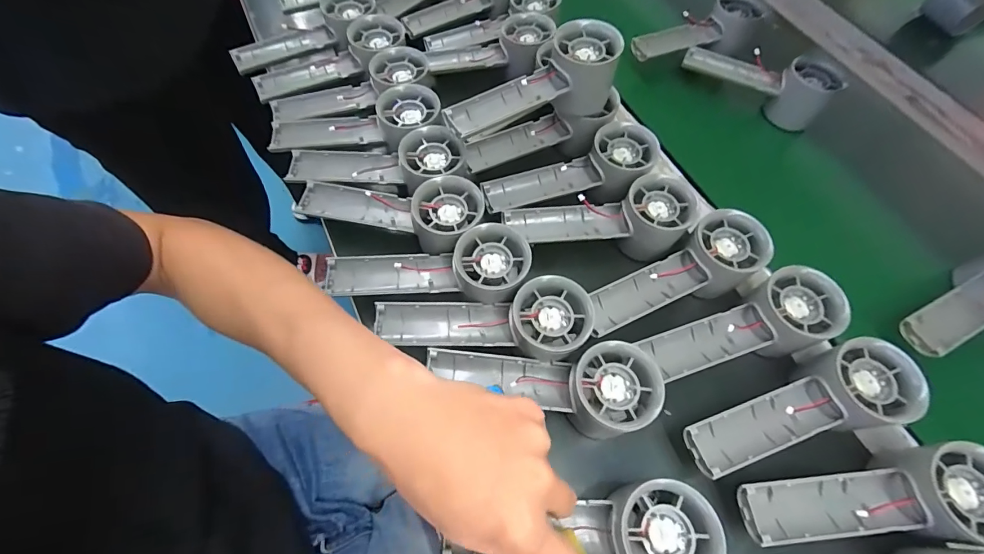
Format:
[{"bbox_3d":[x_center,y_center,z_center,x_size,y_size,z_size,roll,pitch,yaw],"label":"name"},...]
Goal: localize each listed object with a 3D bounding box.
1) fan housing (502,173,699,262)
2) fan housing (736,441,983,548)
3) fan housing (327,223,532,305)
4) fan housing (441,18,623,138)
[{"bbox_3d":[0.090,-0.054,0.361,0.158,0.042,0.055,1,63,-3],"label":"fan housing"},{"bbox_3d":[0.240,0.144,0.270,0.156,0.037,0.055,-10,63,6],"label":"fan housing"},{"bbox_3d":[-0.050,-0.004,0.323,0.152,0.029,0.053,-7,63,-7],"label":"fan housing"},{"bbox_3d":[0.032,-0.158,0.363,0.152,0.068,0.059,-20,66,-13],"label":"fan housing"}]

